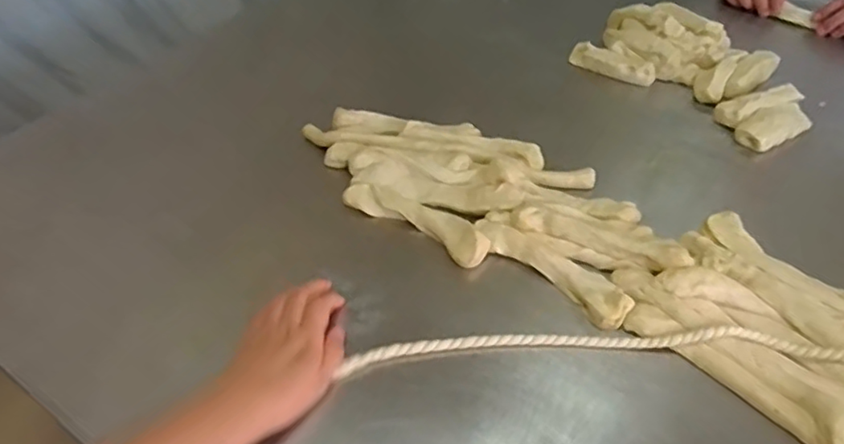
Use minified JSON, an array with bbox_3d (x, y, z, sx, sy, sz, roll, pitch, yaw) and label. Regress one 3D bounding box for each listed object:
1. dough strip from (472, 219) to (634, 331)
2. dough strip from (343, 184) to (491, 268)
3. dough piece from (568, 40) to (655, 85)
[{"bbox_3d":[0.123,0.046,0.575,0.163,0.023,0.041,35,59,28],"label":"dough strip"},{"bbox_3d":[-0.004,-0.005,0.612,0.161,0.021,0.043,27,52,25],"label":"dough strip"},{"bbox_3d":[0.268,-0.224,0.838,0.117,0.027,0.038,18,49,18],"label":"dough piece"}]

